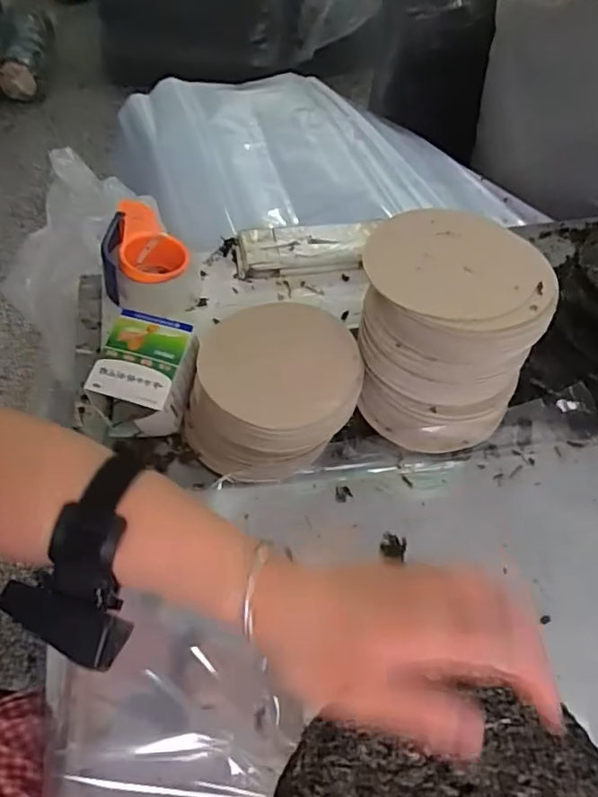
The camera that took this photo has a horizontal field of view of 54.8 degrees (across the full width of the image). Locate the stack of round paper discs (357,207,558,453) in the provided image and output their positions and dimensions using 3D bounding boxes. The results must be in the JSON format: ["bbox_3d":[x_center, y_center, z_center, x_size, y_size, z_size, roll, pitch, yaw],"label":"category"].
[{"bbox_3d":[0.141,-0.065,0.582,0.154,0.173,0.174,2,53,1],"label":"stack of round paper discs"}]

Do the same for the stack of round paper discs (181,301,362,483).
[{"bbox_3d":[-0.031,-0.010,0.581,0.169,0.085,0.154,-8,53,-7],"label":"stack of round paper discs"}]

